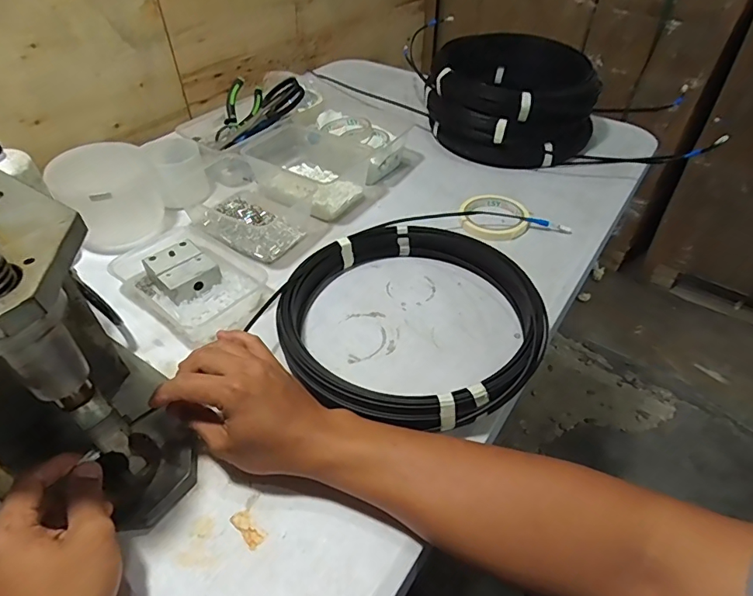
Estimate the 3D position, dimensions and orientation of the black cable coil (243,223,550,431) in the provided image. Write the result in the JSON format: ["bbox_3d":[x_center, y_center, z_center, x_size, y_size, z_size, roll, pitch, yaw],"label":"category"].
[{"bbox_3d":[0.033,0.014,0.497,0.279,0.061,0.267,1,44,-1],"label":"black cable coil"}]

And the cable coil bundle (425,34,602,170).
[{"bbox_3d":[0.234,-0.348,0.806,0.275,0.124,0.262,14,45,14],"label":"cable coil bundle"}]

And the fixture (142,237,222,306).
[{"bbox_3d":[-0.236,-0.033,0.561,0.071,0.030,0.068,34,53,30],"label":"fixture"}]

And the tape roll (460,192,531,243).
[{"bbox_3d":[0.168,-0.118,0.658,0.092,0.024,0.103,14,45,14],"label":"tape roll"}]

